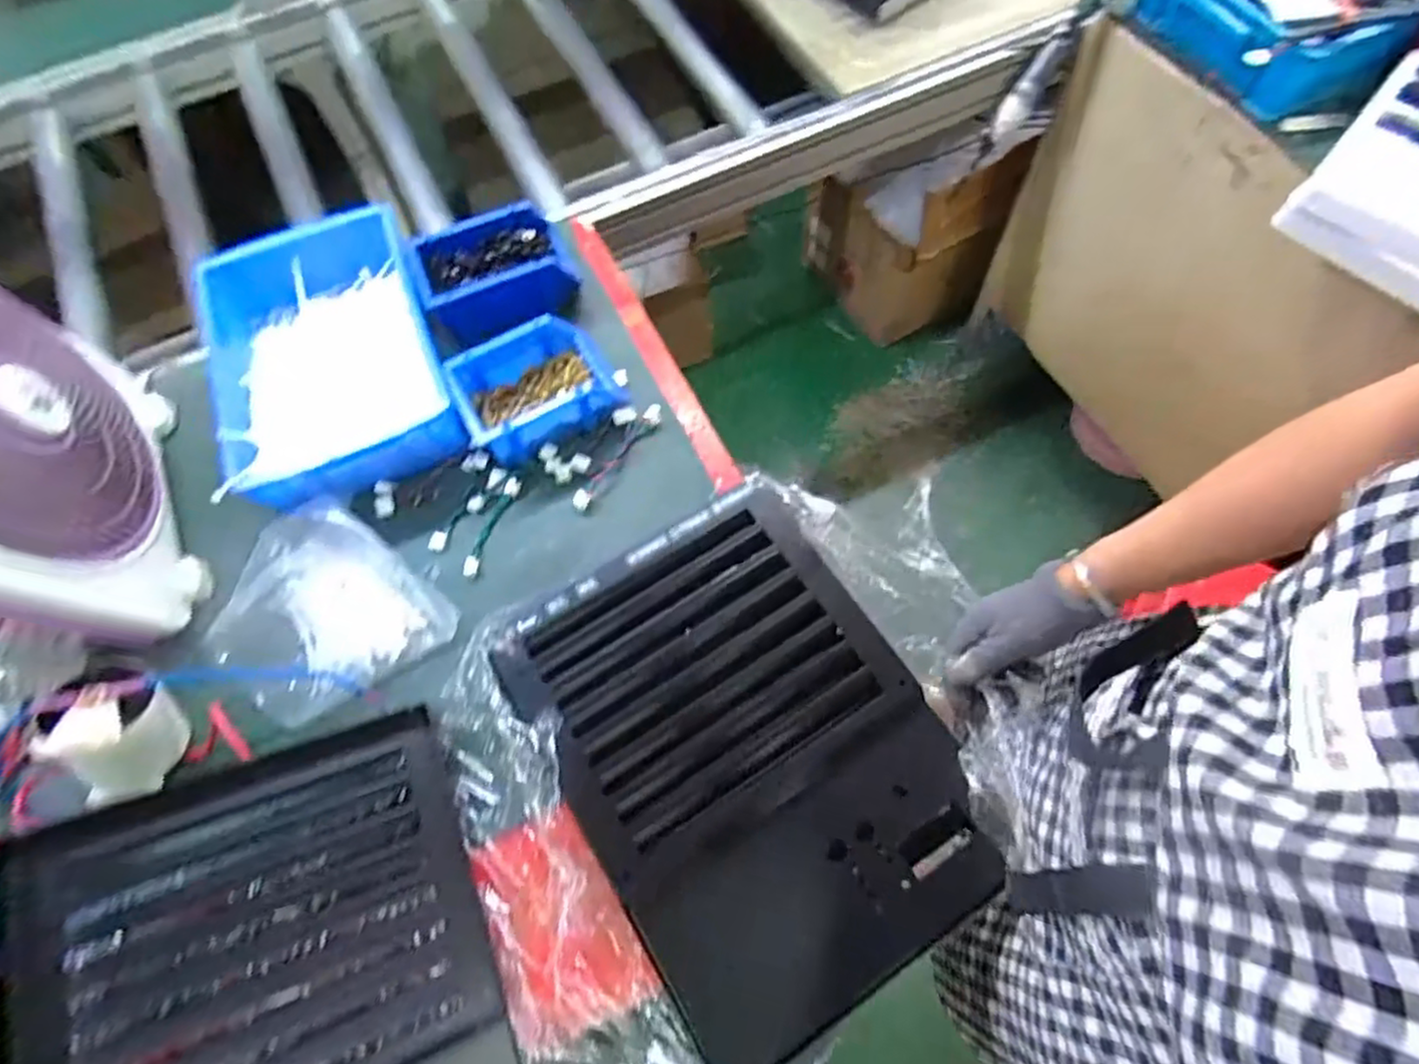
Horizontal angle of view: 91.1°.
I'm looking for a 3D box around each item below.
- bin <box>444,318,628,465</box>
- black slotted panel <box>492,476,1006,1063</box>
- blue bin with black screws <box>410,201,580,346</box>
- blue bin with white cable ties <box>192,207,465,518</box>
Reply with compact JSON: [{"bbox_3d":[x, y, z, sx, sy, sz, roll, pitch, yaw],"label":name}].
[{"bbox_3d":[-0.167,-0.141,0.682,0.150,0.057,0.115,-22,68,-6],"label":"bin"},{"bbox_3d":[0.029,0.164,0.559,0.274,0.041,0.378,-31,69,-10],"label":"black slotted panel"},{"bbox_3d":[-0.227,-0.278,0.742,0.146,0.063,0.124,-25,68,-7],"label":"blue bin with black screws"},{"bbox_3d":[-0.379,-0.171,0.708,0.214,0.097,0.295,-22,68,-6],"label":"blue bin with white cable ties"}]

